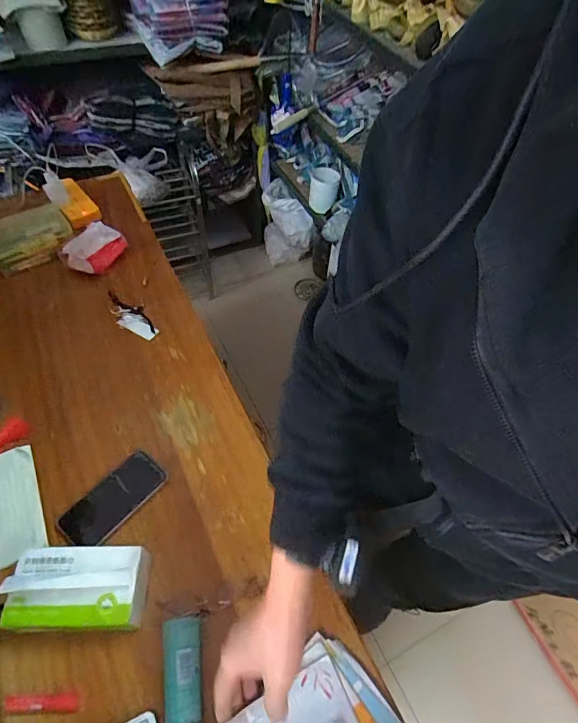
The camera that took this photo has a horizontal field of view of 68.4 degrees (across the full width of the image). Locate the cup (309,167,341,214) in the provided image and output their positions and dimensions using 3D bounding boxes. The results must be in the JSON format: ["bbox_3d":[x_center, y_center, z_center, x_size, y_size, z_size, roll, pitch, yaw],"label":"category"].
[{"bbox_3d":[0.128,-0.639,1.591,0.110,0.120,0.108,8,55,2],"label":"cup"}]

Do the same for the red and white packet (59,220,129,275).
[{"bbox_3d":[-0.441,-0.254,0.960,0.069,0.072,0.130,38,61,21],"label":"red and white packet"}]

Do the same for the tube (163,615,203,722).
[{"bbox_3d":[-0.123,0.418,0.498,0.047,0.035,0.211,-8,56,-9],"label":"tube"}]

